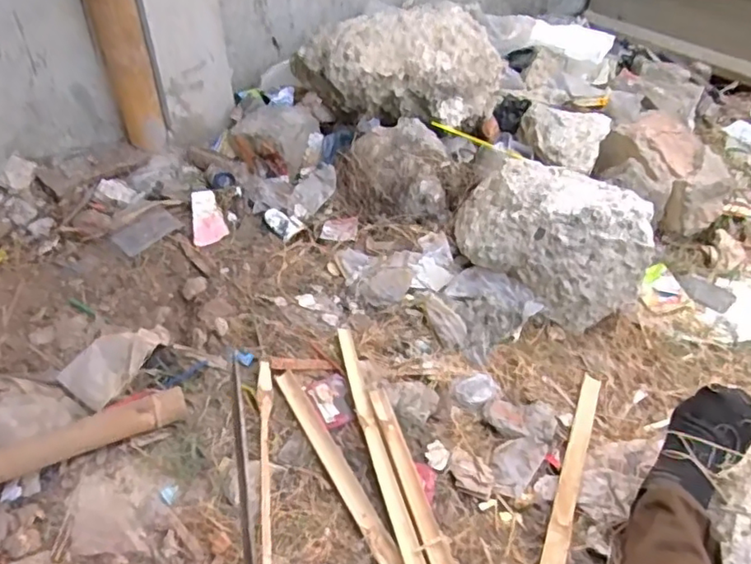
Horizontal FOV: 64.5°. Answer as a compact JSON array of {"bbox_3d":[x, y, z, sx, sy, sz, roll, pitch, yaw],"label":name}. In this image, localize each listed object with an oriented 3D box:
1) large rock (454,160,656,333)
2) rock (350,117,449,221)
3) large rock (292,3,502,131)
[{"bbox_3d":[0.331,-0.108,1.119,0.368,0.193,0.245,28,50,25],"label":"large rock"},{"bbox_3d":[0.067,-0.246,1.293,0.216,0.117,0.197,0,43,0],"label":"rock"},{"bbox_3d":[0.041,-0.496,1.373,0.487,0.171,0.239,10,44,10],"label":"large rock"}]

